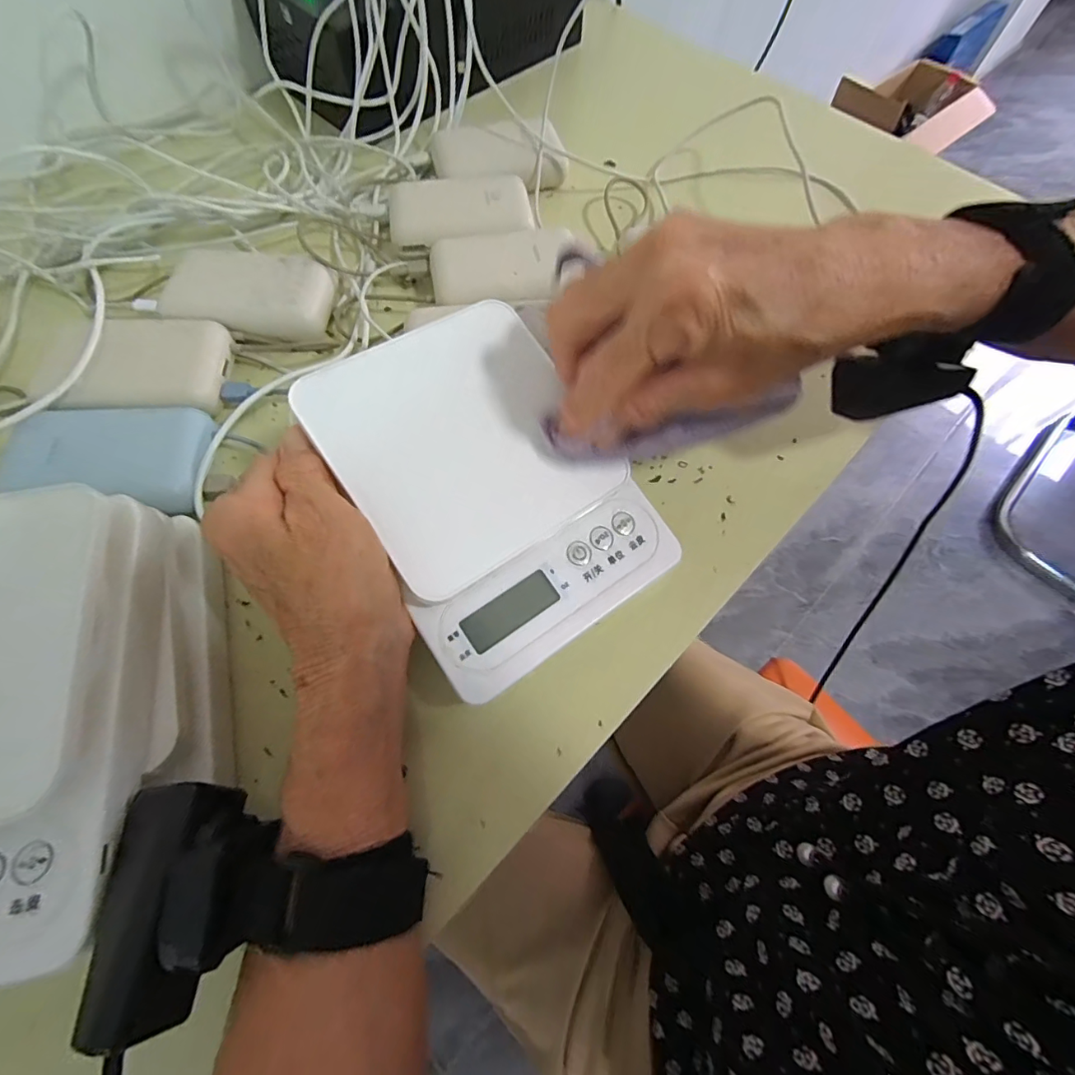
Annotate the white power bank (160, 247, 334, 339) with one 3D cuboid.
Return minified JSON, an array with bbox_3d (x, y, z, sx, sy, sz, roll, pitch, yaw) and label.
[{"bbox_3d":[-0.189,-0.160,0.321,0.105,0.019,0.057,12,66,3],"label":"white power bank"}]

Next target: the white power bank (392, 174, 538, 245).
[{"bbox_3d":[-0.057,-0.238,0.362,0.101,0.022,0.061,-4,66,-4],"label":"white power bank"}]

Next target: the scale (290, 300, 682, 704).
[{"bbox_3d":[-0.019,-0.029,0.235,0.129,0.015,0.169,-31,88,-19],"label":"scale"}]

